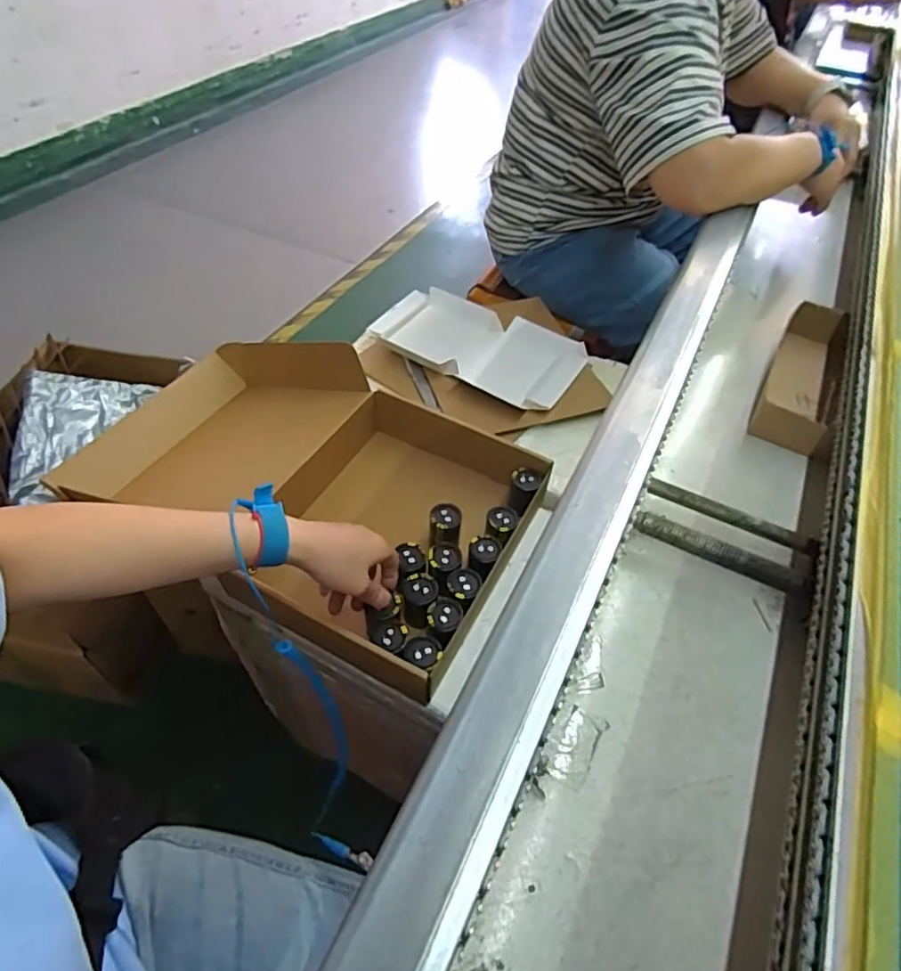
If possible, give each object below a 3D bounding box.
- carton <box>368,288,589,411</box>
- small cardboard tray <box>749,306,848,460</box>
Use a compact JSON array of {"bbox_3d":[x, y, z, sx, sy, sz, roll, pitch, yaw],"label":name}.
[{"bbox_3d":[0.044,-0.205,0.868,0.295,0.039,0.163,30,54,21],"label":"carton"},{"bbox_3d":[0.401,-0.128,0.676,0.070,0.043,0.239,25,53,18],"label":"small cardboard tray"}]

